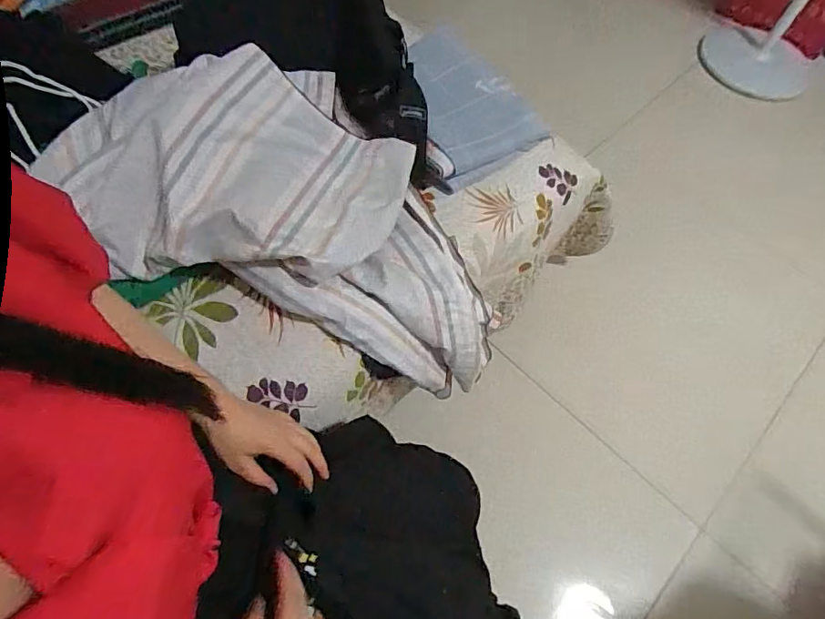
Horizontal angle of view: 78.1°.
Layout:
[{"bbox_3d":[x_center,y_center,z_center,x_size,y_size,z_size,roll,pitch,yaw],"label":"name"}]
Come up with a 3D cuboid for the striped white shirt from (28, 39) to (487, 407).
[{"bbox_3d":[-0.141,-0.156,0.791,0.598,0.271,0.399,15,61,5],"label":"striped white shirt"}]

